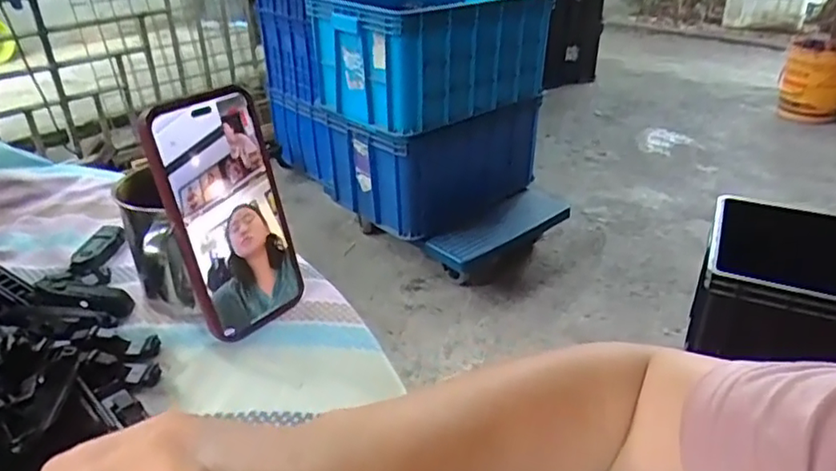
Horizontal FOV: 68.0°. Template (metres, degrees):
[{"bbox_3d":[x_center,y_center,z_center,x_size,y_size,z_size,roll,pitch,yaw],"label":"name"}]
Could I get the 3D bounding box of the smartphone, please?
[{"bbox_3d":[-0.123,-0.013,0.408,0.010,0.155,0.078,10,31,42],"label":"smartphone"}]

